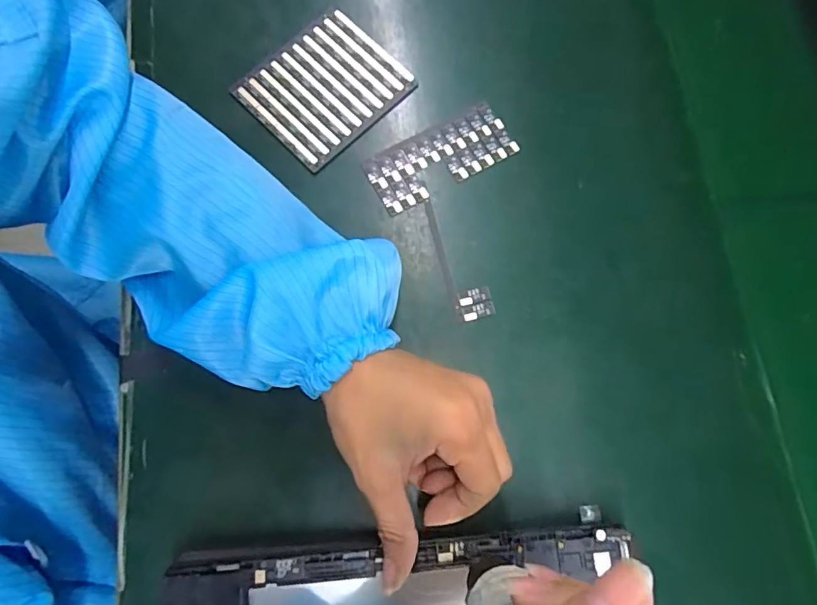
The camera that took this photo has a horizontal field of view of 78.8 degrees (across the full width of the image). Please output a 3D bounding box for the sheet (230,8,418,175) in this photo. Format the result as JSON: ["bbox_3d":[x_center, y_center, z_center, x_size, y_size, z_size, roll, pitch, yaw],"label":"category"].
[{"bbox_3d":[-0.059,-0.151,0.349,0.088,0.006,0.099,44,79,8],"label":"sheet"}]

